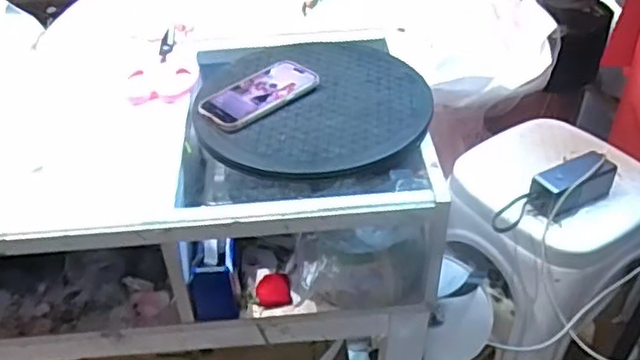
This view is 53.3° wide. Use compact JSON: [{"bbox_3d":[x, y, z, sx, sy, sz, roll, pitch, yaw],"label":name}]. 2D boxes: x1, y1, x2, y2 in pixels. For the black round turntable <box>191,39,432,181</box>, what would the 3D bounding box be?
[{"bbox_3d":[-0.012,-0.104,0.809,0.280,0.025,0.280,-1,43,1],"label":"black round turntable"}]

